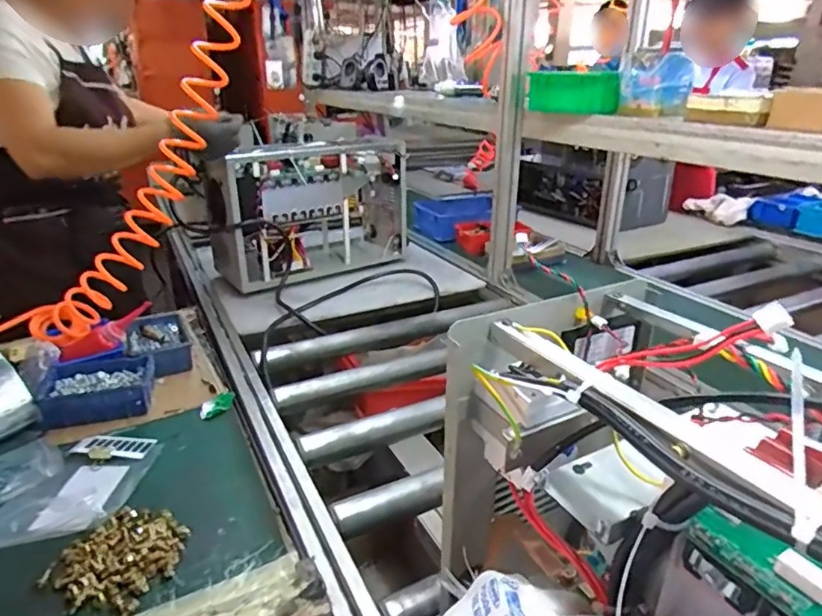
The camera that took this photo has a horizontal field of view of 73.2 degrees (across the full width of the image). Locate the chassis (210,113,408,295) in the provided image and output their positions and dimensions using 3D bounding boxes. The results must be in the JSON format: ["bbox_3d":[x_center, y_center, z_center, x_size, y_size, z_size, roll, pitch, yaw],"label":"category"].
[{"bbox_3d":[-0.247,-0.252,1.385,0.483,0.287,0.220,-15,27,-30],"label":"chassis"}]

